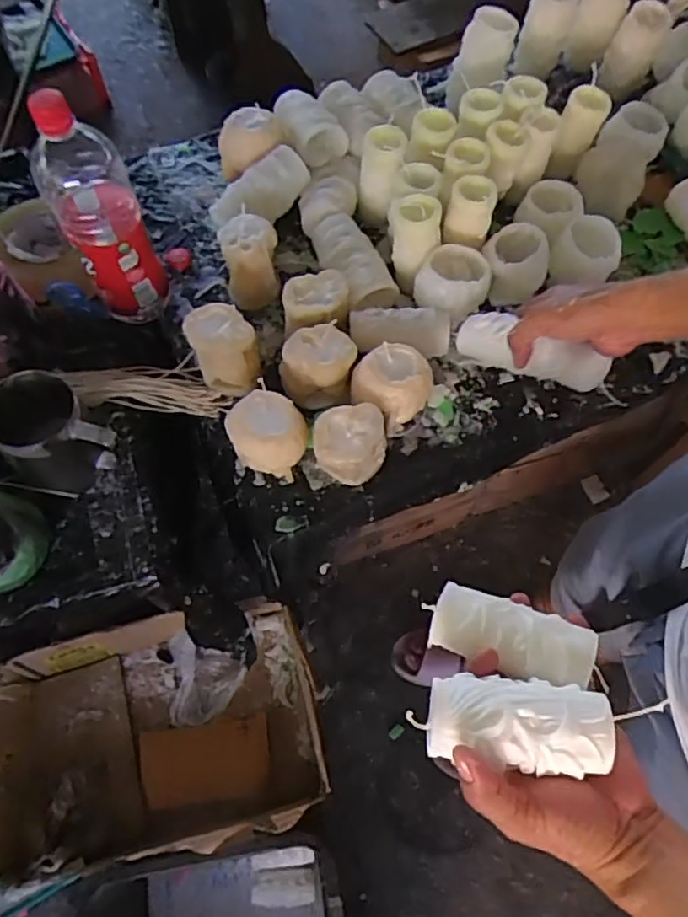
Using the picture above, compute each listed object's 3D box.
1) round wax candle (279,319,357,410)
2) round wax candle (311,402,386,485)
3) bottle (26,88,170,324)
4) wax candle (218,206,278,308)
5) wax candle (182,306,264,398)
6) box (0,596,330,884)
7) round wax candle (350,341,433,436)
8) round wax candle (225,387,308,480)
[{"bbox_3d":[-0.025,-0.096,0.664,0.072,0.076,0.063,-31,69,-14],"label":"round wax candle"},{"bbox_3d":[0.008,-0.011,0.626,0.074,0.079,0.064,-2,65,-1],"label":"round wax candle"},{"bbox_3d":[-0.258,-0.257,0.660,0.079,0.263,0.097,-24,68,-11],"label":"bottle"},{"bbox_3d":[-0.110,-0.234,0.742,0.064,0.086,0.084,-11,66,-6],"label":"wax candle"},{"bbox_3d":[-0.129,-0.115,0.677,0.064,0.081,0.069,0,65,0],"label":"wax candle"},{"bbox_3d":[-0.321,0.438,1.000,0.539,0.164,0.341,-10,66,-5],"label":"box"},{"bbox_3d":[0.050,-0.070,0.653,0.078,0.085,0.072,20,67,8],"label":"round wax candle"},{"bbox_3d":[-0.075,-0.021,0.629,0.072,0.088,0.068,0,65,0],"label":"round wax candle"}]

